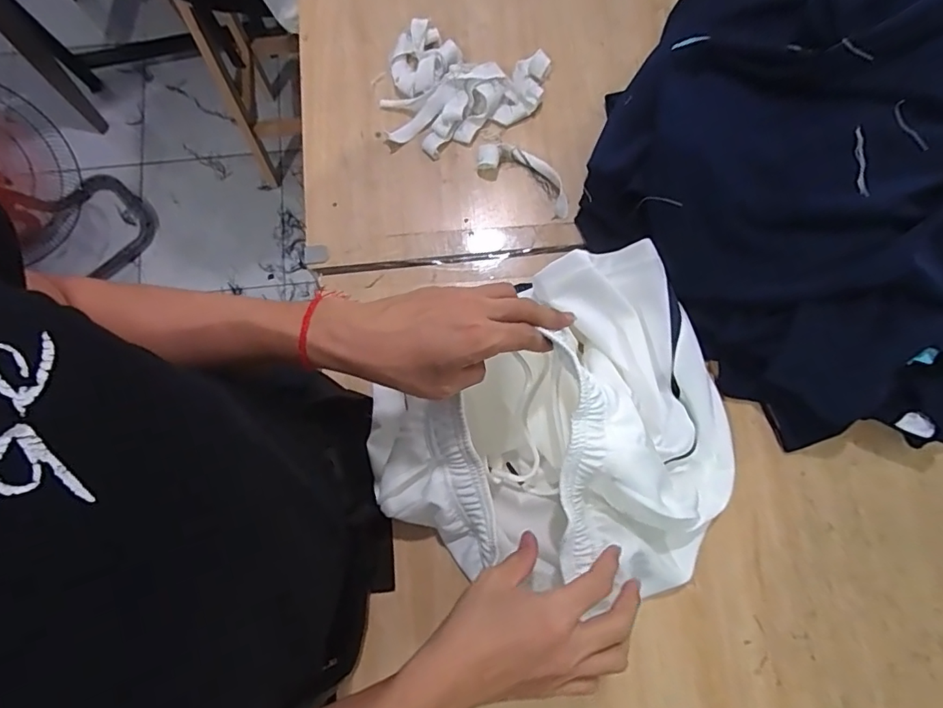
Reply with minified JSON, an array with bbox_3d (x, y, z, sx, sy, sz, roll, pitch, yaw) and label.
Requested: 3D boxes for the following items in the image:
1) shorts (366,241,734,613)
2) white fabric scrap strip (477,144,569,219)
[{"bbox_3d":[0.103,0.086,0.484,0.346,0.131,0.305,-34,81,-5],"label":"shorts"},{"bbox_3d":[0.066,-0.207,0.592,0.120,0.027,0.046,33,82,7],"label":"white fabric scrap strip"}]

